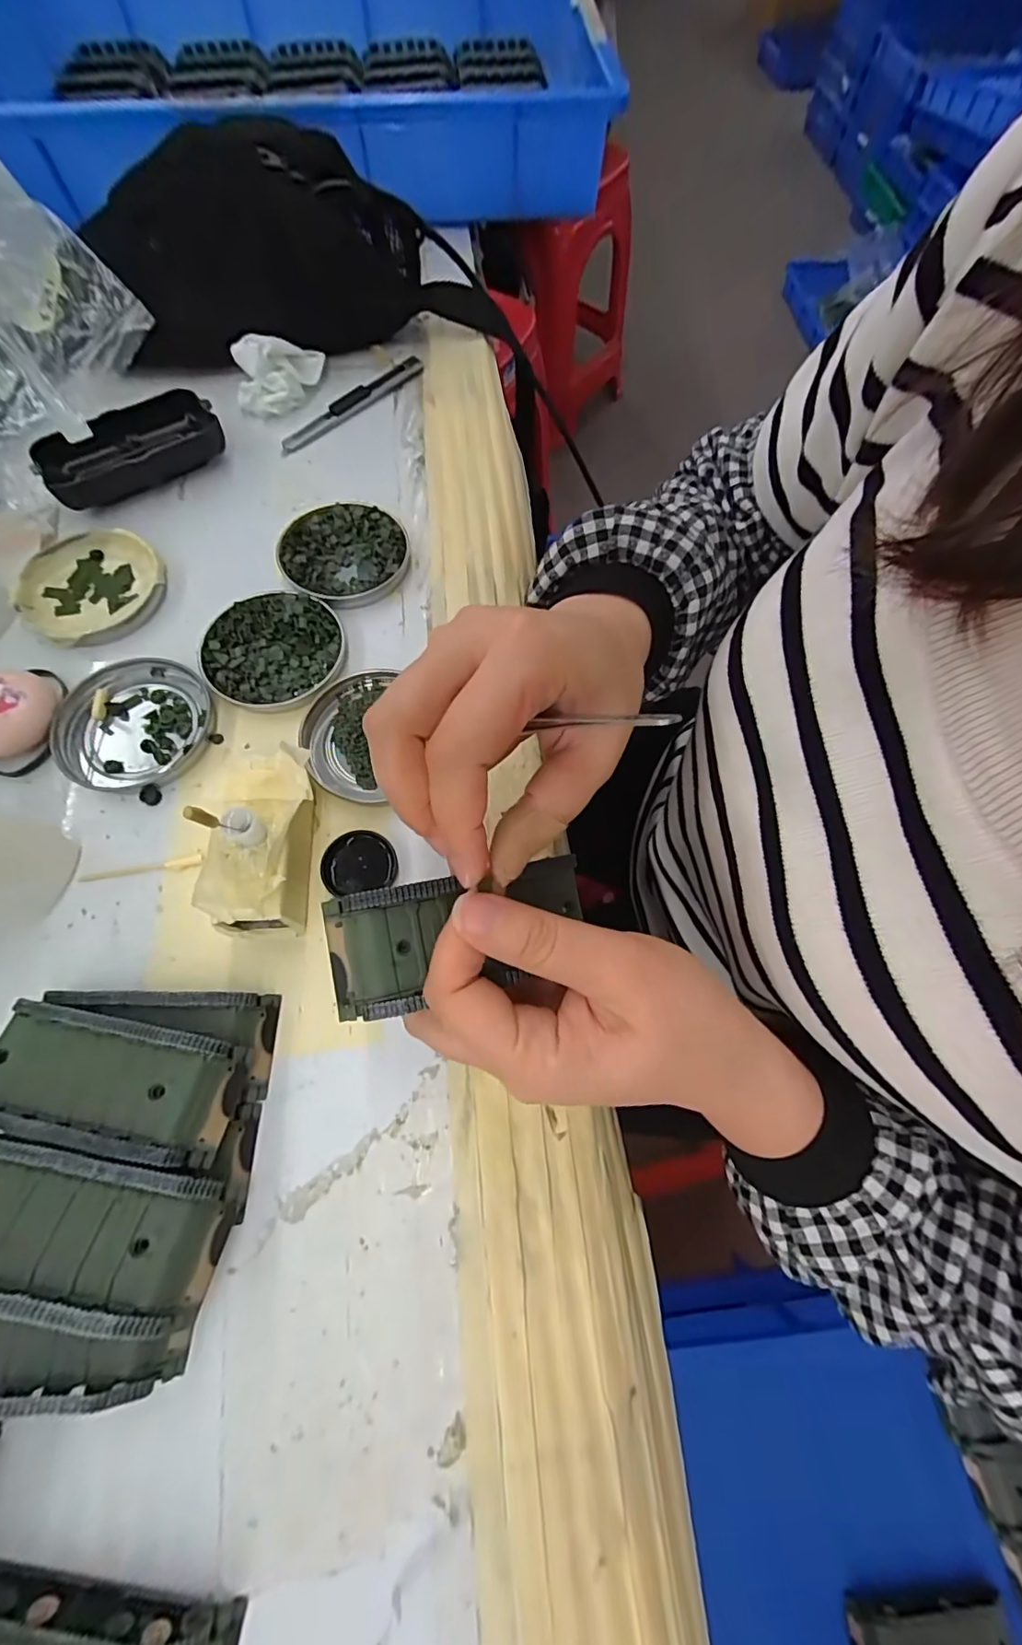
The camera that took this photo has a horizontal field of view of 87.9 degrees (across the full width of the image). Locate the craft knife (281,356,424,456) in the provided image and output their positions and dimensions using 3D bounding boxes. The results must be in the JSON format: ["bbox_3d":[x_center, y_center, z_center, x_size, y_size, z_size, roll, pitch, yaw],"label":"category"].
[{"bbox_3d":[-0.114,-0.305,0.385,0.013,0.010,0.128,42,74,12],"label":"craft knife"}]

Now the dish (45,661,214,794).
[{"bbox_3d":[-0.203,-0.053,0.285,0.074,0.008,0.077,1,70,-2],"label":"dish"}]

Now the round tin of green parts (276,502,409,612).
[{"bbox_3d":[-0.104,-0.168,0.330,0.077,0.009,0.078,1,70,-2],"label":"round tin of green parts"}]

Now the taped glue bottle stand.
[{"bbox_3d":[-0.113,0.007,0.246,0.044,0.045,0.087,0,70,-2],"label":"taped glue bottle stand"}]

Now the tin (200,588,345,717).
[{"bbox_3d":[-0.136,-0.100,0.304,0.077,0.009,0.076,1,70,-2],"label":"tin"}]

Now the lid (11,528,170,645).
[{"bbox_3d":[-0.250,-0.142,0.317,0.078,0.011,0.079,1,70,-2],"label":"lid"}]

